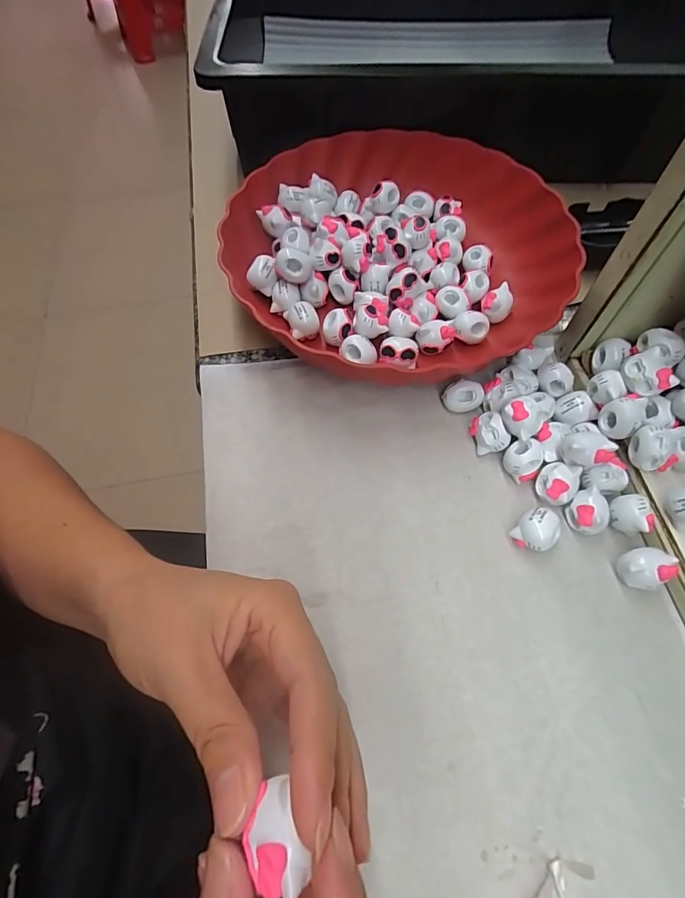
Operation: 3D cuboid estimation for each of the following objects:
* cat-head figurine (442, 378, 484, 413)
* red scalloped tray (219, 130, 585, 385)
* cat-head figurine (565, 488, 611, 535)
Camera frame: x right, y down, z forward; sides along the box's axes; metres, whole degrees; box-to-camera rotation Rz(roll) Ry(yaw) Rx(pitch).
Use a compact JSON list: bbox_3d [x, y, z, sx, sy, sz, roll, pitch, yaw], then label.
[{"bbox_3d":[0.079,-0.035,0.287,0.024,0.019,0.015,24,64,12],"label":"cat-head figurine"},{"bbox_3d":[0.037,-0.143,0.326,0.233,0.057,0.231,-24,64,-13],"label":"red scalloped tray"},{"bbox_3d":[0.140,0.037,0.251,0.018,0.020,0.022,-26,65,-14],"label":"cat-head figurine"}]

